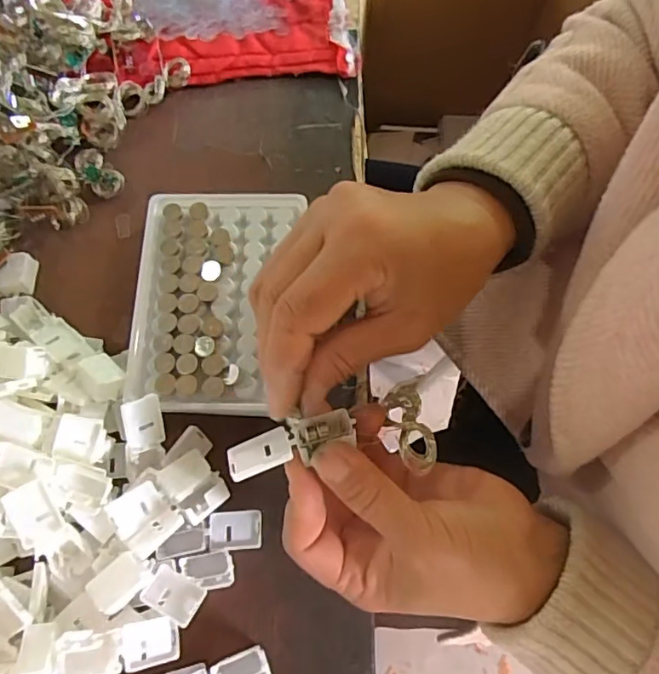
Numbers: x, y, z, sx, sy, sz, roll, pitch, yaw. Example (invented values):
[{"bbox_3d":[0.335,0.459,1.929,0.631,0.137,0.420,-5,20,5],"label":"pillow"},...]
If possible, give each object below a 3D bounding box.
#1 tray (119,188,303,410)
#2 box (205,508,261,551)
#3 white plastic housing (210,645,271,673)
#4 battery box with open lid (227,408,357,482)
[{"bbox_3d":[-0.067,-0.023,0.310,0.086,0.011,0.129,2,71,1],"label":"tray"},{"bbox_3d":[-0.051,0.103,0.294,0.028,0.008,0.020,0,71,0],"label":"box"},{"bbox_3d":[-0.043,0.168,0.274,0.026,0.010,0.018,-17,72,-5],"label":"white plastic housing"},{"bbox_3d":[-0.017,0.045,0.237,0.056,0.013,0.018,-20,74,-3],"label":"battery box with open lid"}]

